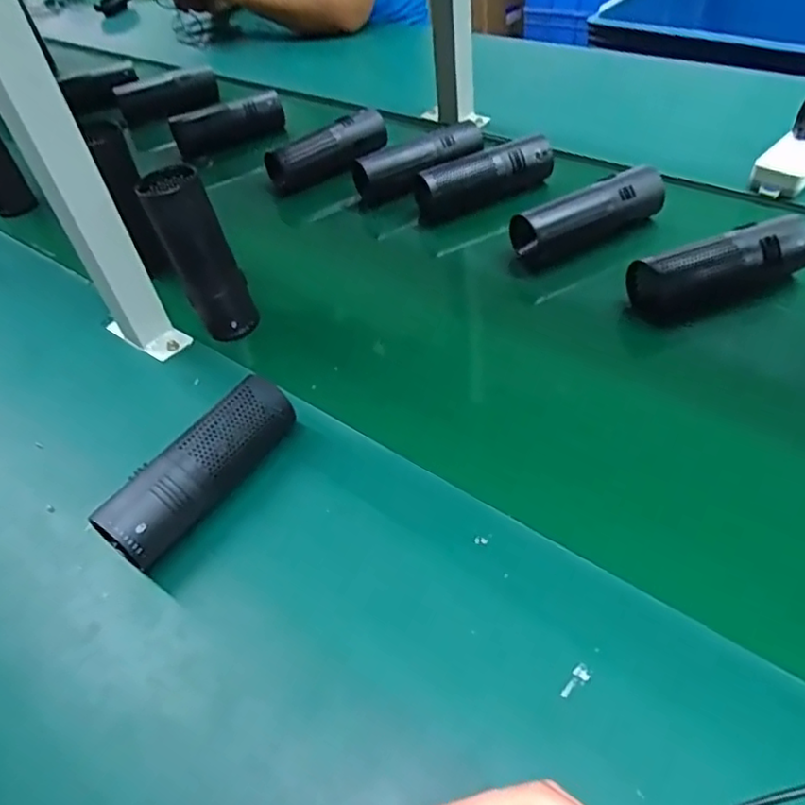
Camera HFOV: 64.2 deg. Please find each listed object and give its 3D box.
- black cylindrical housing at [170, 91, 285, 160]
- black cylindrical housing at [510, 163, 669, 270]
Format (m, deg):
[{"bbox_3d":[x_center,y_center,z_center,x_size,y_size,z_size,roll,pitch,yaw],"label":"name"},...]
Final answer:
[{"bbox_3d":[-0.264,-0.423,0.975,0.166,0.059,0.051,-15,45,-9],"label":"black cylindrical housing"},{"bbox_3d":[0.201,-0.201,0.695,0.168,0.056,0.052,-24,50,-12],"label":"black cylindrical housing"}]

